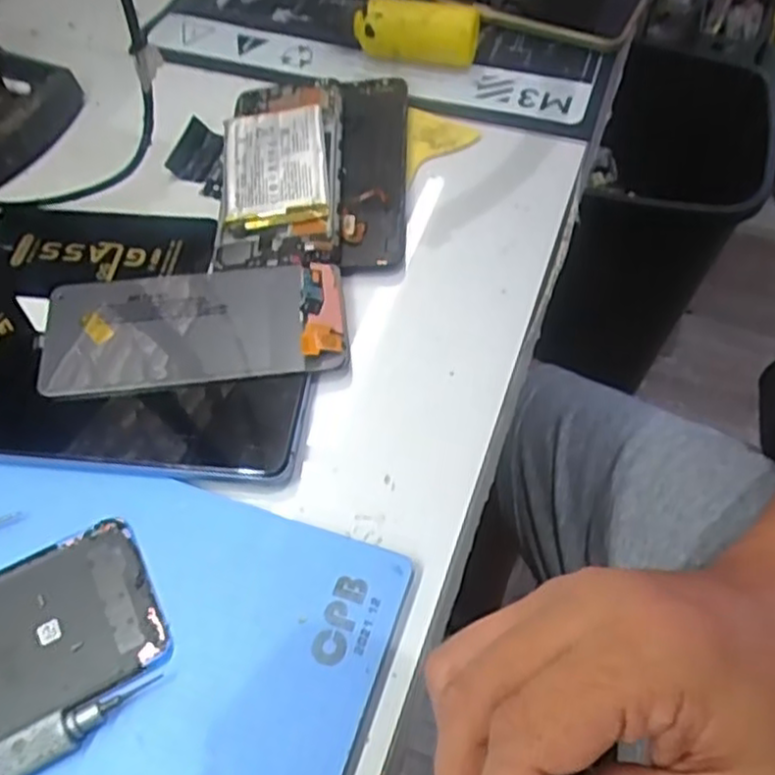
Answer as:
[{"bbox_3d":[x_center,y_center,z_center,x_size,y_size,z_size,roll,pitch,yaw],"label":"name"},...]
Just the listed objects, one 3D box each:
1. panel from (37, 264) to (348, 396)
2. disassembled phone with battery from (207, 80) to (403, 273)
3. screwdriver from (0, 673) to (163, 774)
[{"bbox_3d":[-0.101,-0.034,0.375,0.154,0.009,0.071,-7,59,0],"label":"panel"},{"bbox_3d":[-0.046,-0.140,0.446,0.112,0.021,0.173,-1,60,3],"label":"disassembled phone with battery"},{"bbox_3d":[-0.140,0.140,0.270,0.102,0.016,0.017,-27,61,-12],"label":"screwdriver"}]

